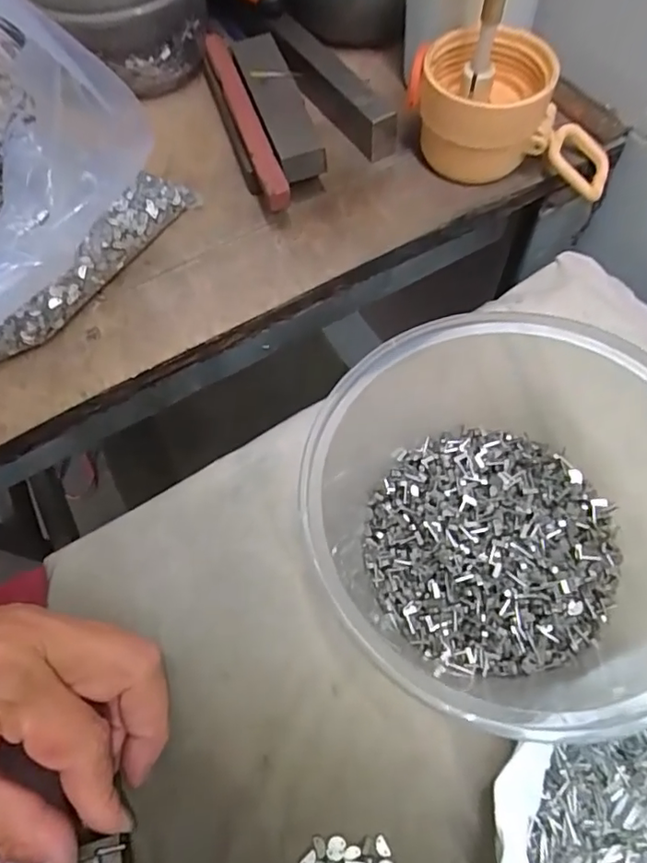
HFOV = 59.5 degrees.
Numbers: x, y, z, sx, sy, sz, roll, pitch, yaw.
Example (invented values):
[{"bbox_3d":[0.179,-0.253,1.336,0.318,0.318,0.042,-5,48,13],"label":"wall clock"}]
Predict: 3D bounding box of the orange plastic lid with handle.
[{"bbox_3d":[0.099,-0.165,0.293,0.106,0.052,0.062,2,66,4],"label":"orange plastic lid with handle"}]

